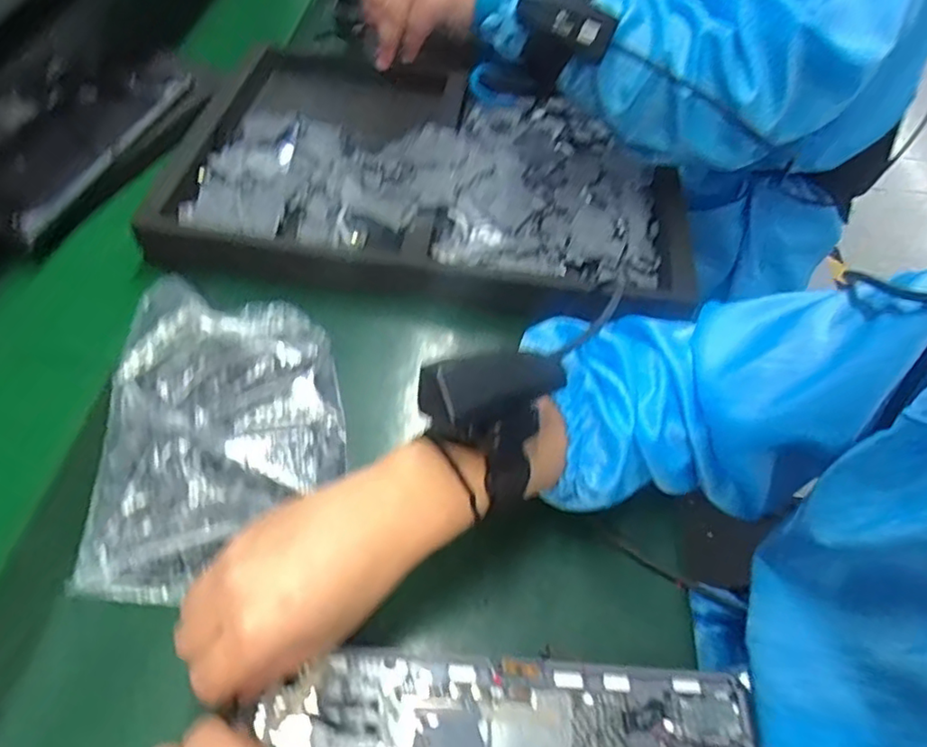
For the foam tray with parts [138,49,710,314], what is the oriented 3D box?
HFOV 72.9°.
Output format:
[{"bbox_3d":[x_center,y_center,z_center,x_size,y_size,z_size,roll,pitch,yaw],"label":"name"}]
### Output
[{"bbox_3d":[-0.021,-0.185,0.578,0.443,0.047,0.308,7,52,0],"label":"foam tray with parts"}]

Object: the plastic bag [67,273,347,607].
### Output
[{"bbox_3d":[-0.154,0.033,0.402,0.146,0.034,0.206,-3,52,-8],"label":"plastic bag"}]

